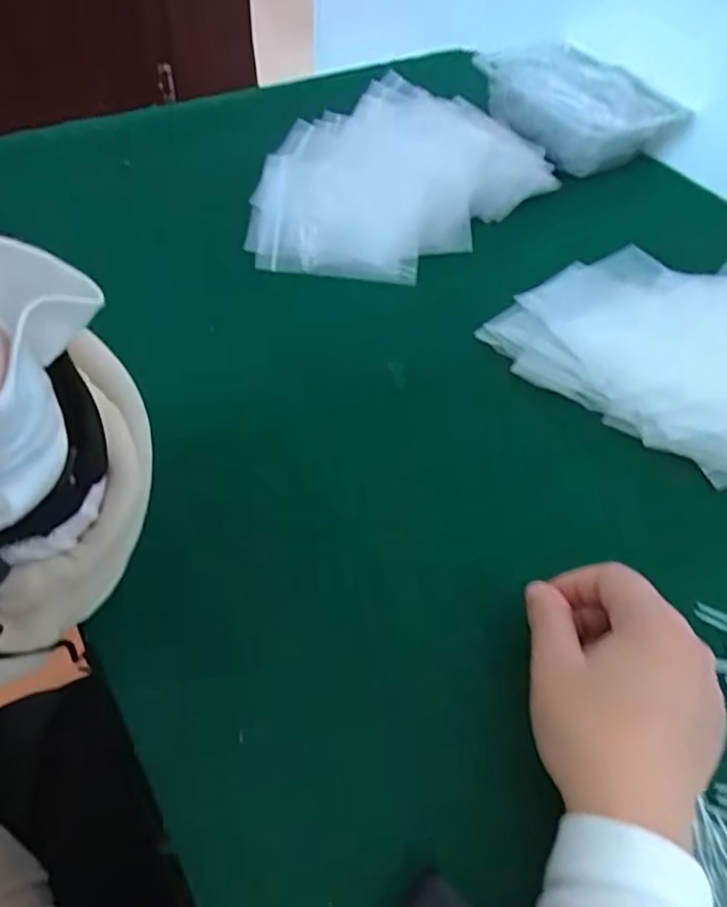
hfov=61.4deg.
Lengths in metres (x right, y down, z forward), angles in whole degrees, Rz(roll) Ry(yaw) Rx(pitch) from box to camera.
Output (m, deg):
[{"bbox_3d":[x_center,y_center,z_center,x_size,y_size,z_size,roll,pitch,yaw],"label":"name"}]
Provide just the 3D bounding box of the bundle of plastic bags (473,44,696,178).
[{"bbox_3d":[0.205,-0.343,0.593,0.132,0.038,0.170,-20,57,-15],"label":"bundle of plastic bags"}]

